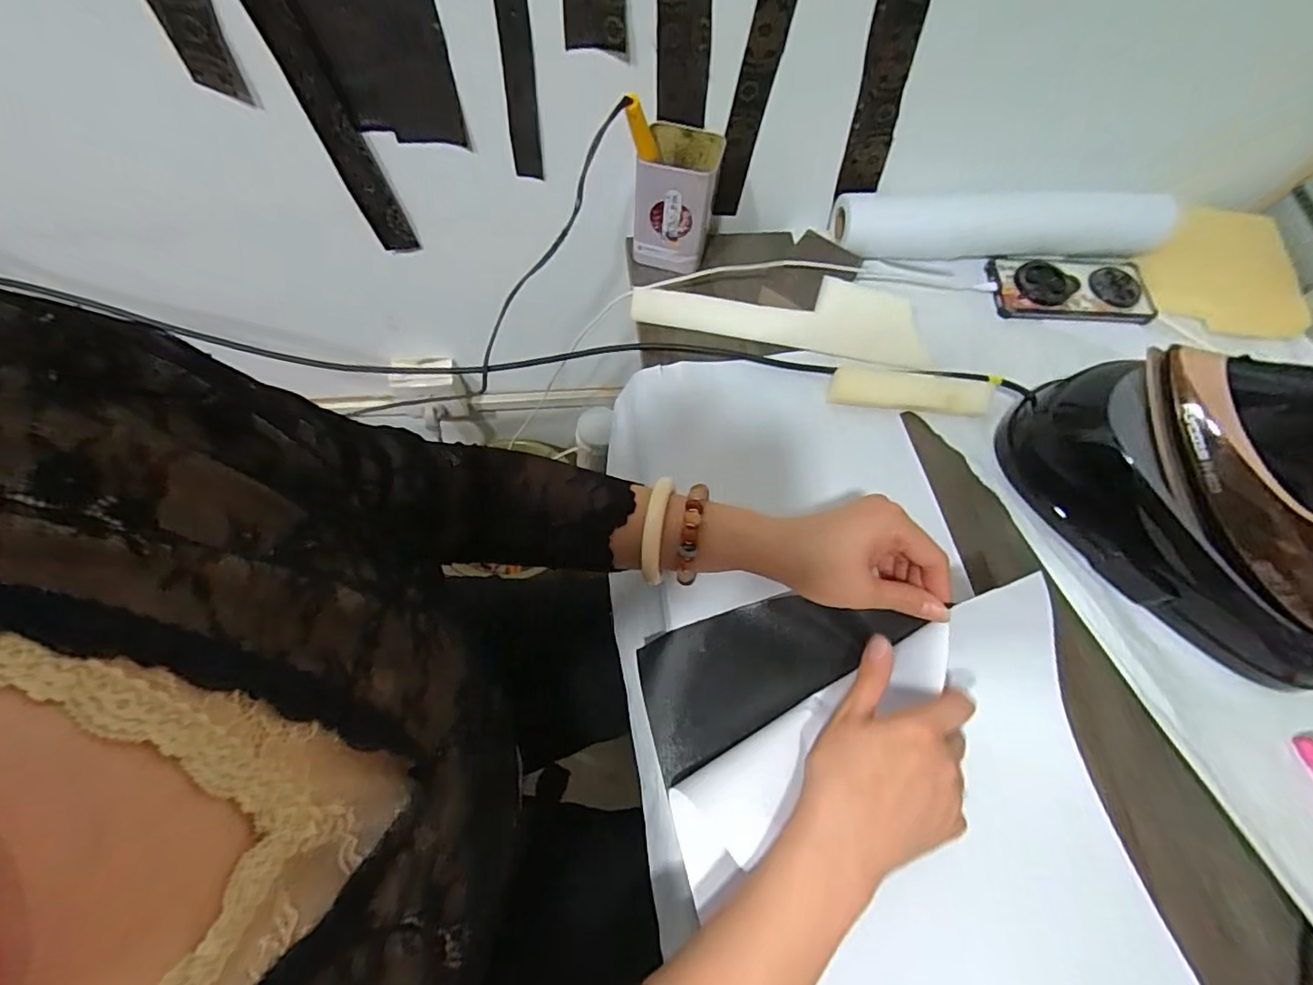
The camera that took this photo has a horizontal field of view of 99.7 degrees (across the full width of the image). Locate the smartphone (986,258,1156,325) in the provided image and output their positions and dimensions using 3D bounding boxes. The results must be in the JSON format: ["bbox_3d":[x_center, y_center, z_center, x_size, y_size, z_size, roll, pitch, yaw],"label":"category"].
[{"bbox_3d":[0.445,-0.216,0.592,0.162,0.014,0.075,4,66,-1],"label":"smartphone"}]

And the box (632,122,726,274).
[{"bbox_3d":[0.019,-0.287,0.548,0.074,0.111,0.071,12,66,3],"label":"box"}]

